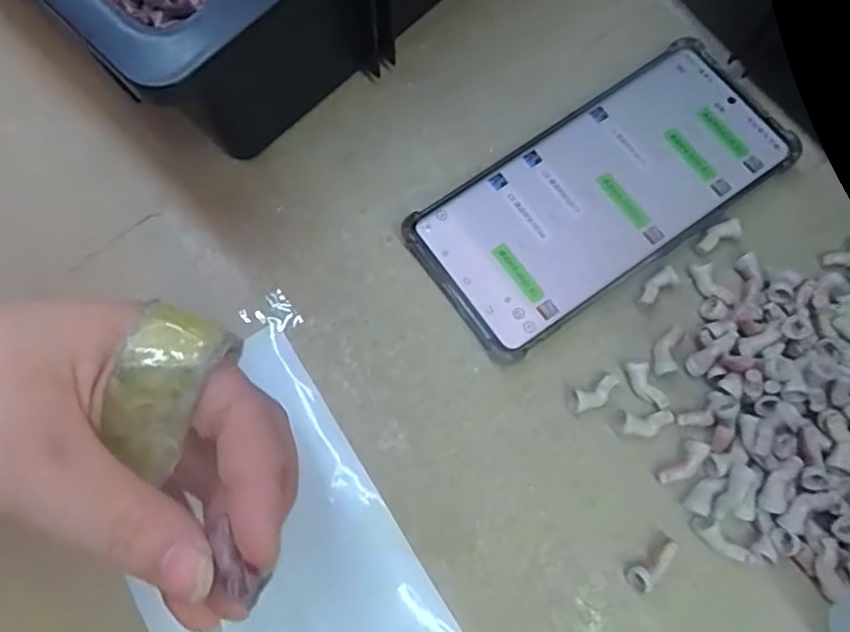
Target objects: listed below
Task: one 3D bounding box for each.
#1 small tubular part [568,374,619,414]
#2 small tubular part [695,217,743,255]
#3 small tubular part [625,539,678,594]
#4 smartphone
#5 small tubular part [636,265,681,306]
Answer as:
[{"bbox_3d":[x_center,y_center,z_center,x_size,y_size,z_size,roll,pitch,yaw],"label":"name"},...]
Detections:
[{"bbox_3d":[0.070,0.032,0.249,0.024,0.008,0.010,-24,75,-5],"label":"small tubular part"},{"bbox_3d":[0.130,-0.035,0.268,0.022,0.005,0.010,-29,76,-7],"label":"small tubular part"},{"bbox_3d":[0.087,0.095,0.231,0.023,0.007,0.009,-43,78,-10],"label":"small tubular part"},{"bbox_3d":[0.080,-0.055,0.272,0.171,0.012,0.076,-34,77,-8],"label":"smartphone"},{"bbox_3d":[0.100,-0.012,0.263,0.022,0.006,0.009,-34,77,-8],"label":"small tubular part"}]

